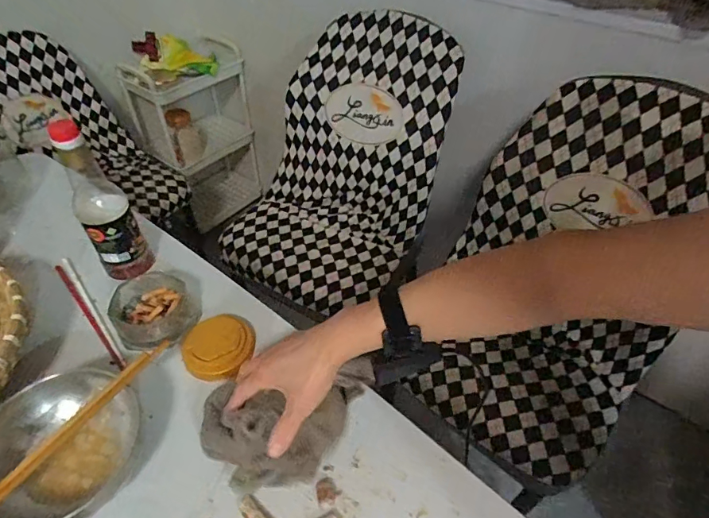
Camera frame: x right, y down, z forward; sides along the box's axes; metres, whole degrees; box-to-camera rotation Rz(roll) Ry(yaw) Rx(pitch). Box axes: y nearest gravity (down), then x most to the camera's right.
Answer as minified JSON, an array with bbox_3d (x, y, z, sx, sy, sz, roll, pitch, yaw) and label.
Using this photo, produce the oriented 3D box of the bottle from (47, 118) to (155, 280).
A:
[{"bbox_3d":[-0.338,-0.065,0.600,0.066,0.232,0.054,-28,53,-26],"label":"bottle"}]

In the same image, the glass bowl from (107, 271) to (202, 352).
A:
[{"bbox_3d":[-0.269,0.071,0.597,0.101,0.057,0.104,1,46,-1],"label":"glass bowl"}]

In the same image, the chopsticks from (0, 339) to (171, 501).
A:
[{"bbox_3d":[-0.283,0.172,0.427,0.017,0.015,0.255,26,51,21],"label":"chopsticks"}]

